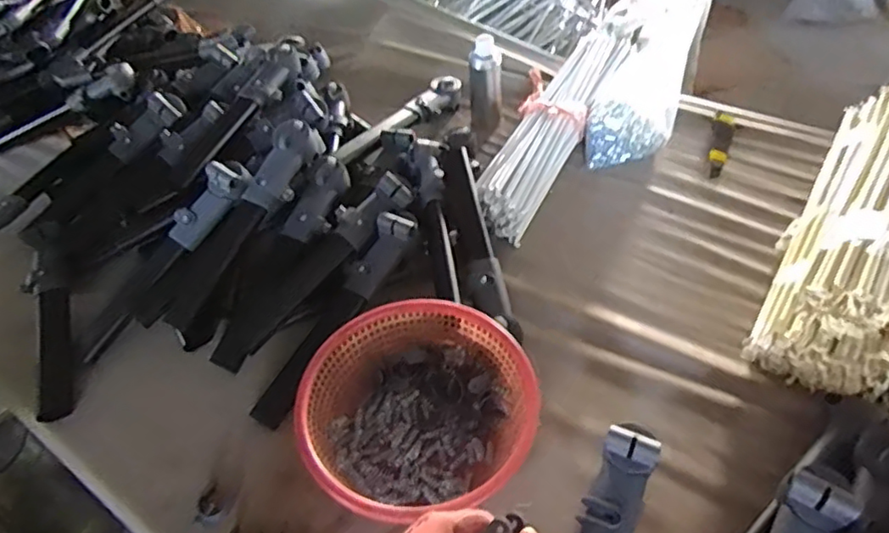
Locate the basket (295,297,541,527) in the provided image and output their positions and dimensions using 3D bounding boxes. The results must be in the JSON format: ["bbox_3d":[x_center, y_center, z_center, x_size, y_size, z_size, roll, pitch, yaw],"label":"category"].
[{"bbox_3d":[-0.033,0.186,0.781,0.291,0.119,0.279,-3,49,4],"label":"basket"}]

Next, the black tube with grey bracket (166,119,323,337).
[{"bbox_3d":[-0.314,-0.099,0.974,0.077,0.046,0.323,25,77,25],"label":"black tube with grey bracket"}]

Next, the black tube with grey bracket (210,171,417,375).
[{"bbox_3d":[-0.209,0.003,0.952,0.077,0.037,0.417,35,74,31],"label":"black tube with grey bracket"}]

